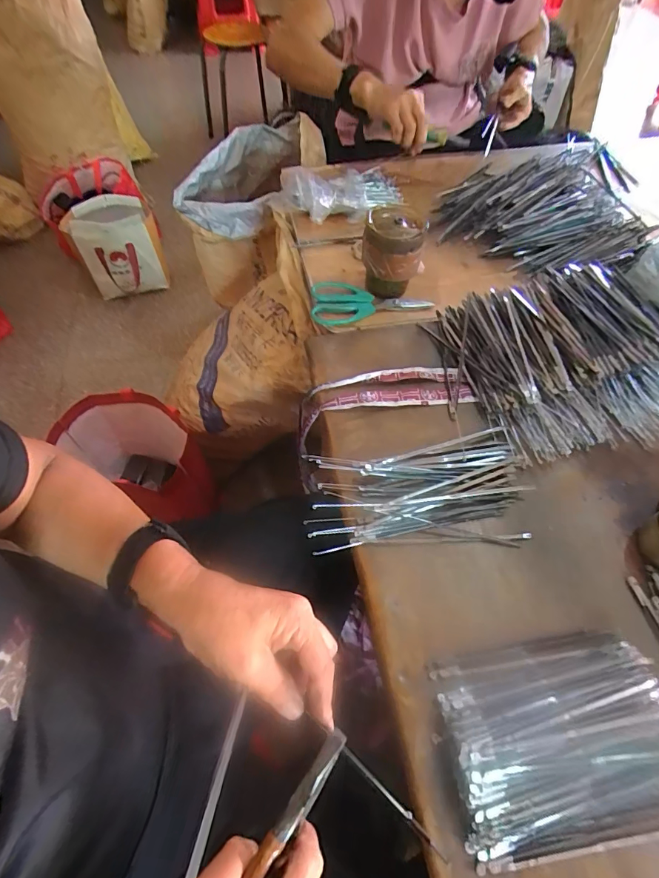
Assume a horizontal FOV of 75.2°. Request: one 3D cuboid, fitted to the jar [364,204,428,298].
[{"bbox_3d":[0.093,-0.266,0.621,0.084,0.104,0.086,1,58,-1],"label":"jar"}]

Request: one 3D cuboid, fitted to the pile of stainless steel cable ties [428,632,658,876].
[{"bbox_3d":[0.192,0.240,0.344,0.199,0.032,0.139,-6,56,-8],"label":"pile of stainless steel cable ties"}]

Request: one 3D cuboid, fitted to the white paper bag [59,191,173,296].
[{"bbox_3d":[-0.676,-0.623,1.373,0.250,0.242,0.230,-18,60,-12],"label":"white paper bag"}]

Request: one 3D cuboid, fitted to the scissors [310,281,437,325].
[{"bbox_3d":[0.060,-0.214,0.645,0.176,0.014,0.083,-8,56,-9],"label":"scissors"}]

